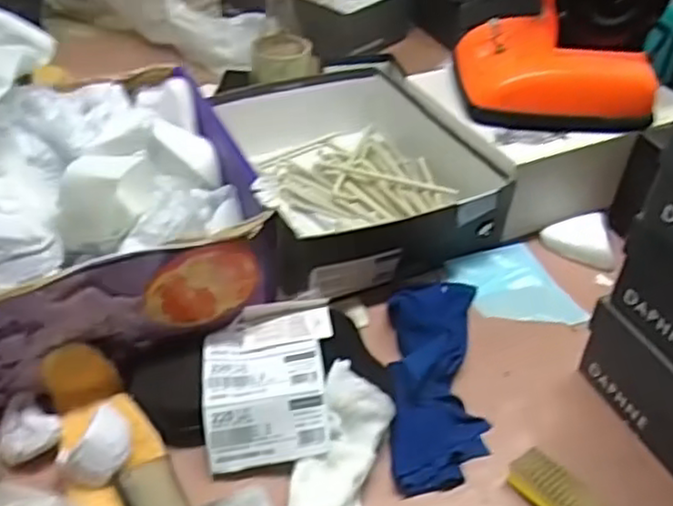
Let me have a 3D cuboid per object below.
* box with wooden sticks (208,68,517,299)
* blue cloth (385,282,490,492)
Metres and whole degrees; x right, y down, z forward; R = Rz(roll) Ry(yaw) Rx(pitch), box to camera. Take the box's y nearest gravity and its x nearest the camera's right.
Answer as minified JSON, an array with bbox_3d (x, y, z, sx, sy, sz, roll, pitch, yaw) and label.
[{"bbox_3d":[-0.002,-0.098,0.840,0.285,0.092,0.339,-16,45,-22],"label":"box with wooden sticks"},{"bbox_3d":[0.093,0.099,0.661,0.085,0.033,0.243,4,41,1],"label":"blue cloth"}]

